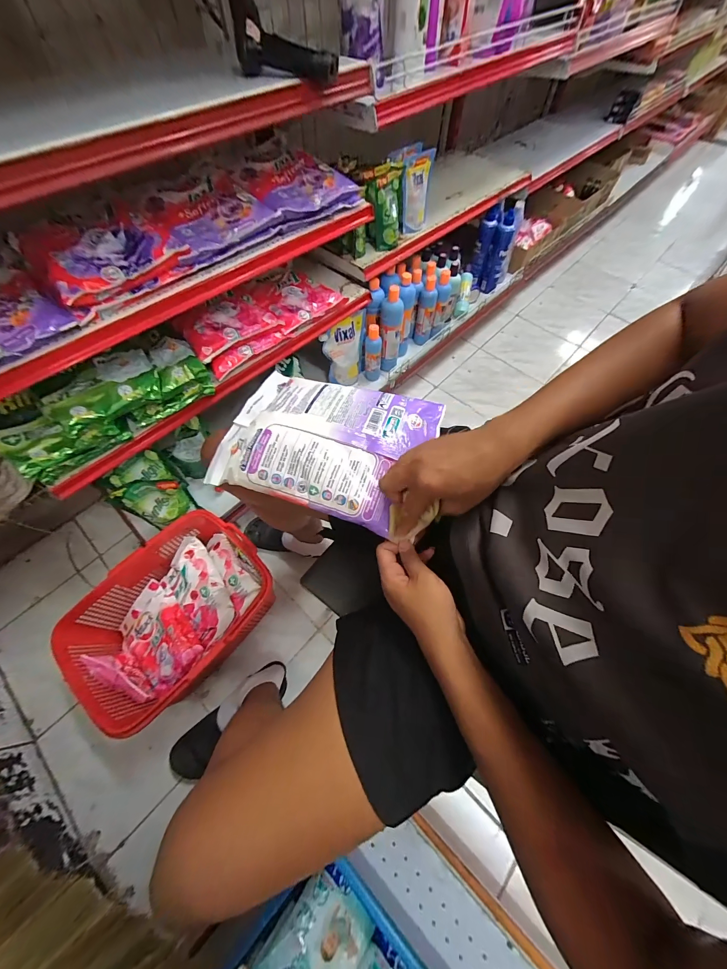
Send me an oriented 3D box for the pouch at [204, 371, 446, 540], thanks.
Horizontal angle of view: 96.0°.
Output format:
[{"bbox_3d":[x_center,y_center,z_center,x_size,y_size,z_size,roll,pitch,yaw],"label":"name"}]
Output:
[{"bbox_3d":[-0.049,-0.063,0.433,0.264,0.038,0.196,16,63,7],"label":"pouch"}]

